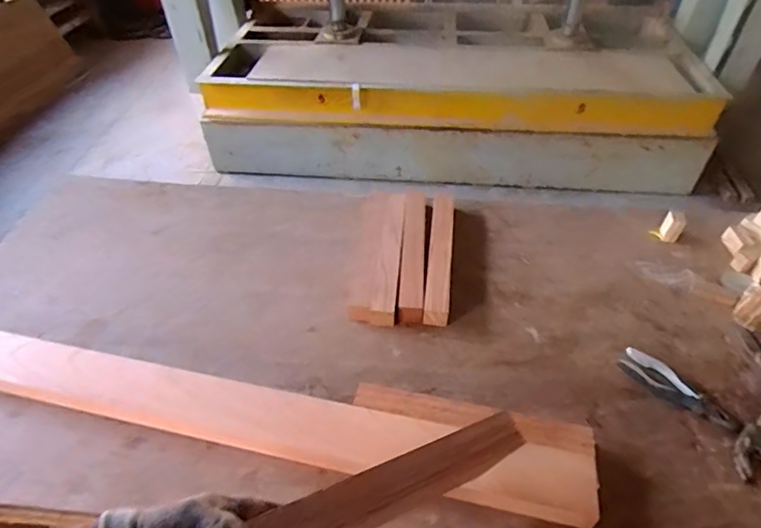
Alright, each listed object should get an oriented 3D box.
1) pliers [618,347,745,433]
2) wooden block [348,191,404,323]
[{"bbox_3d":[0.529,0.226,0.865,0.069,0.028,0.204,-28,51,-25],"label":"pliers"},{"bbox_3d":[0.006,-0.029,1.134,0.094,0.055,0.406,5,45,6],"label":"wooden block"}]

